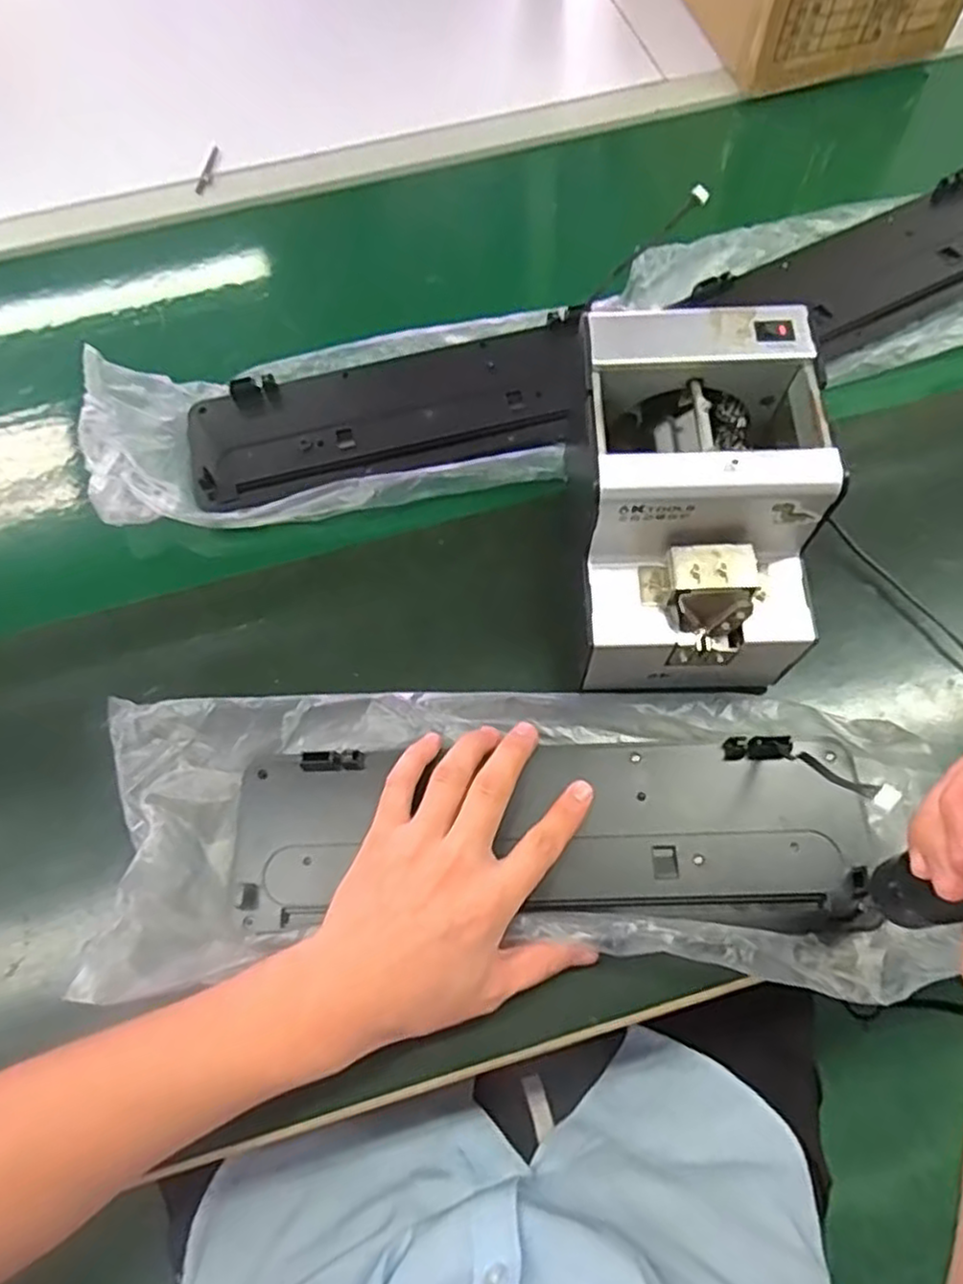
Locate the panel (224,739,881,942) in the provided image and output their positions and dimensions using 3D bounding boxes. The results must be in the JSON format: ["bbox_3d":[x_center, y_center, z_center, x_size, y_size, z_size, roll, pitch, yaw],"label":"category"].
[{"bbox_3d":[0.040,0.113,0.424,0.361,0.031,0.100,-1,64,1],"label":"panel"}]

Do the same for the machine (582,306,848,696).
[{"bbox_3d":[0.122,-0.078,0.431,0.123,0.141,0.167,-2,64,-2],"label":"machine"}]

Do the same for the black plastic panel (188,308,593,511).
[{"bbox_3d":[-0.065,-0.175,0.559,0.310,0.035,0.118,-12,64,-7],"label":"black plastic panel"}]

